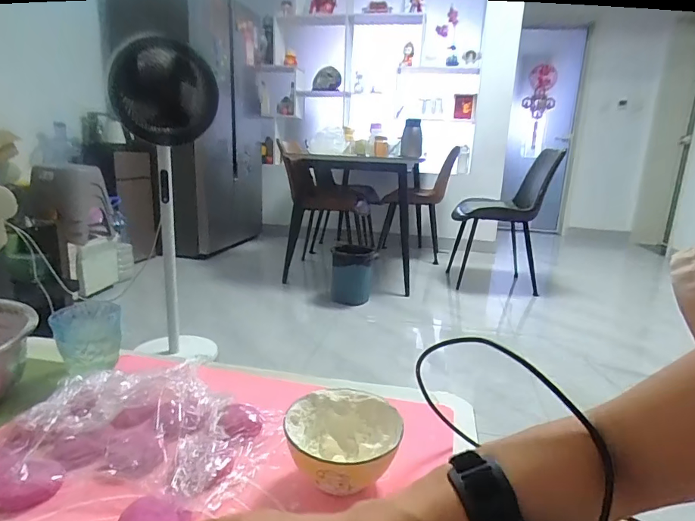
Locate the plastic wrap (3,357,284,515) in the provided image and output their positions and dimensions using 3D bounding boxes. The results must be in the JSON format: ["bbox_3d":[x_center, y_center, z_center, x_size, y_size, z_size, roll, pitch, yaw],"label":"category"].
[{"bbox_3d":[-0.214,0.173,0.495,0.255,0.041,0.197,6,12,9],"label":"plastic wrap"}]

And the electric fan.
[{"bbox_3d":[-0.593,-0.154,1.435,0.294,0.995,0.264,-4,16,-27],"label":"electric fan"}]

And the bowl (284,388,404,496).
[{"bbox_3d":[-0.007,0.186,0.428,0.108,0.068,0.109,3,14,-1],"label":"bowl"}]

